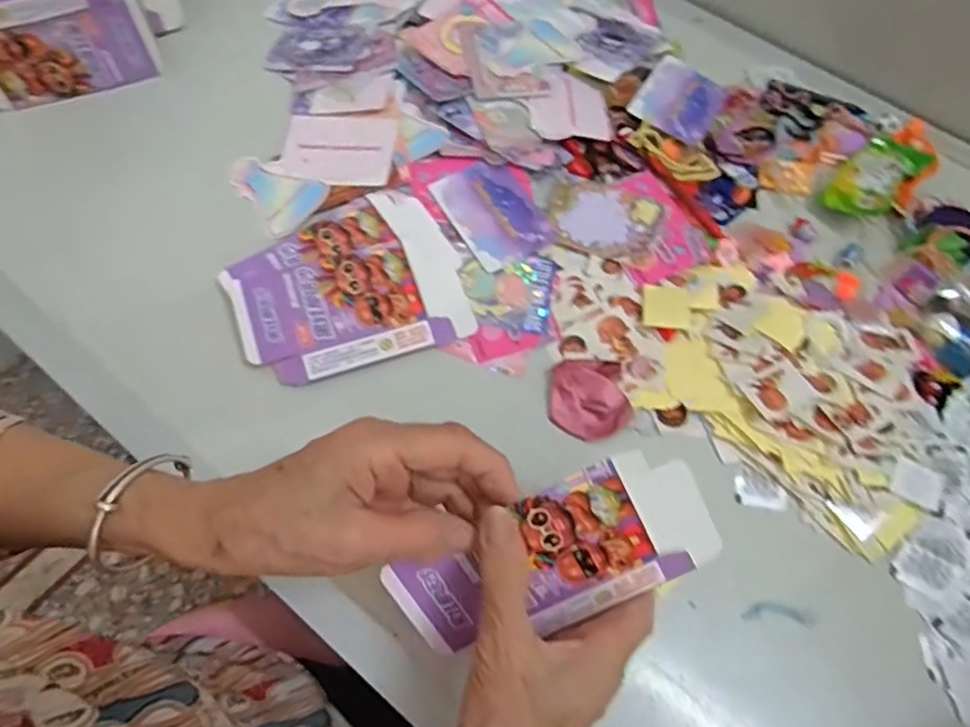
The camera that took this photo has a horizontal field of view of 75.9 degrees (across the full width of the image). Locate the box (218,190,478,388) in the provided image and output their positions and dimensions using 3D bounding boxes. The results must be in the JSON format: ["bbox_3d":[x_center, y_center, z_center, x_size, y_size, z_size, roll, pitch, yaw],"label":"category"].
[{"bbox_3d":[-0.093,-0.053,0.427,0.154,0.005,0.126,-24,68,-15],"label":"box"}]

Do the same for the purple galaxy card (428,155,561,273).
[{"bbox_3d":[0.007,-0.113,0.466,0.062,0.006,0.086,-31,76,-14],"label":"purple galaxy card"}]

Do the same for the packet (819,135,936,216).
[{"bbox_3d":[0.303,-0.143,0.489,0.077,0.026,0.046,-39,72,-20],"label":"packet"}]

